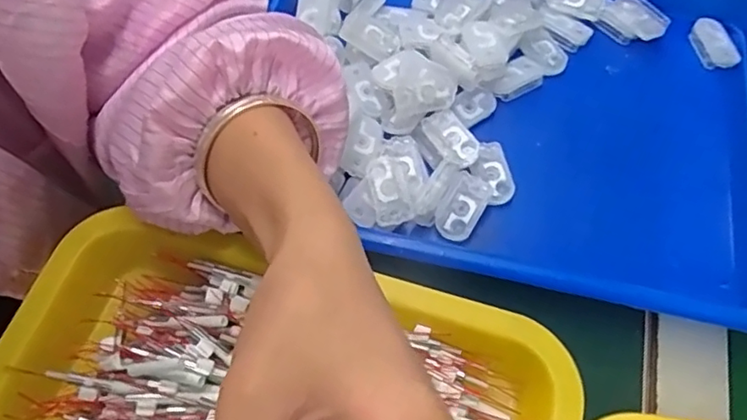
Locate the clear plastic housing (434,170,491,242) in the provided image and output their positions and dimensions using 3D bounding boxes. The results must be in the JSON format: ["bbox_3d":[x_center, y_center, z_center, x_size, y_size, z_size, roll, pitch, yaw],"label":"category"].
[{"bbox_3d":[0.049,-0.001,0.328,0.023,0.005,0.037,25,86,7],"label":"clear plastic housing"}]

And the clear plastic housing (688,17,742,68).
[{"bbox_3d":[0.226,-0.111,0.395,0.022,0.009,0.035,-8,63,-5],"label":"clear plastic housing"}]

